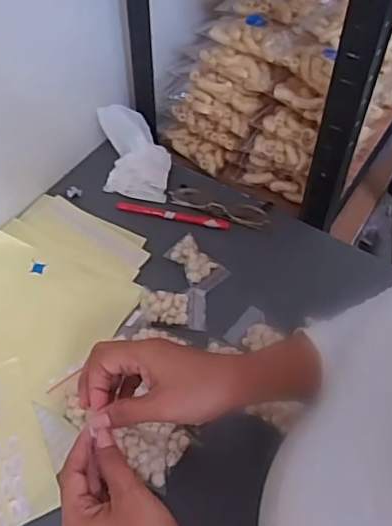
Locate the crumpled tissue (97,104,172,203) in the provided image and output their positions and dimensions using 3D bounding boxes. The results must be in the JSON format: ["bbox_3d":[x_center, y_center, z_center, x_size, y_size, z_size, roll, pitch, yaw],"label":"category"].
[{"bbox_3d":[-0.079,-0.144,0.734,0.090,0.063,0.117,-5,54,-3],"label":"crumpled tissue"}]

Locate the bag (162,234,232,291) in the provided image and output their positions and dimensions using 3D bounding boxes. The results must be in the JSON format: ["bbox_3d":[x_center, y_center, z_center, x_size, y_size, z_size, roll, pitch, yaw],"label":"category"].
[{"bbox_3d":[0.001,0.000,0.657,0.065,0.021,0.041,36,61,24],"label":"bag"}]

